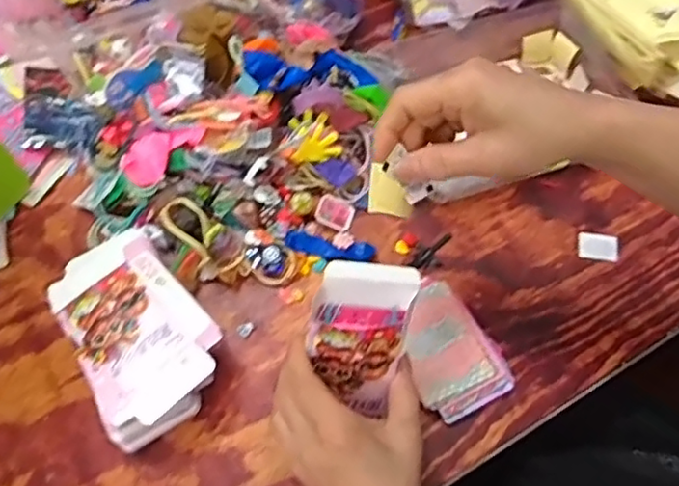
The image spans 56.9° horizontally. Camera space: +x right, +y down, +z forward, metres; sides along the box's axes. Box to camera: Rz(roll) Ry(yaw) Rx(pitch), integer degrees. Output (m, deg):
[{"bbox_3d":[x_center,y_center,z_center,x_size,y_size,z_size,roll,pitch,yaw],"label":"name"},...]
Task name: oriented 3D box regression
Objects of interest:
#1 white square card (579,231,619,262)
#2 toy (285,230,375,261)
[{"bbox_3d":[0.229,0.003,0.553,0.034,0.005,0.024,9,65,7],"label":"white square card"},{"bbox_3d":[-0.008,0.002,0.555,0.077,0.010,0.021,9,65,7],"label":"toy"}]

